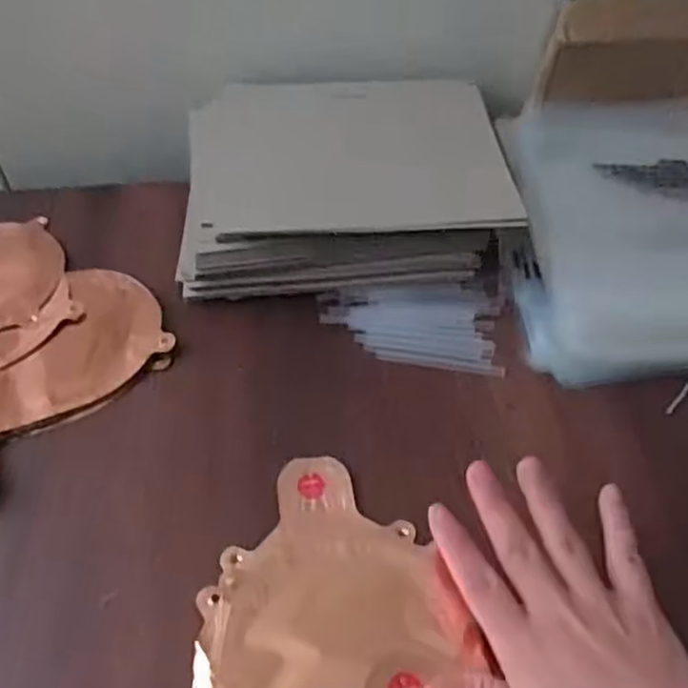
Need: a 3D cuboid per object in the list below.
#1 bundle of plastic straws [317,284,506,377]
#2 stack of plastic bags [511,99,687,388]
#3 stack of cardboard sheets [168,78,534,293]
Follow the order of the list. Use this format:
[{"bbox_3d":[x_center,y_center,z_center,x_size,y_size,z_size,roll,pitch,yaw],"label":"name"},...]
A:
[{"bbox_3d":[0.042,-0.014,0.461,0.113,0.008,0.063,7,50,6],"label":"bundle of plastic straws"},{"bbox_3d":[0.225,-0.081,0.484,0.224,0.050,0.219,-2,50,-2],"label":"stack of plastic bags"},{"bbox_3d":[0.001,-0.121,0.514,0.225,0.061,0.184,-4,50,-3],"label":"stack of cardboard sheets"}]

